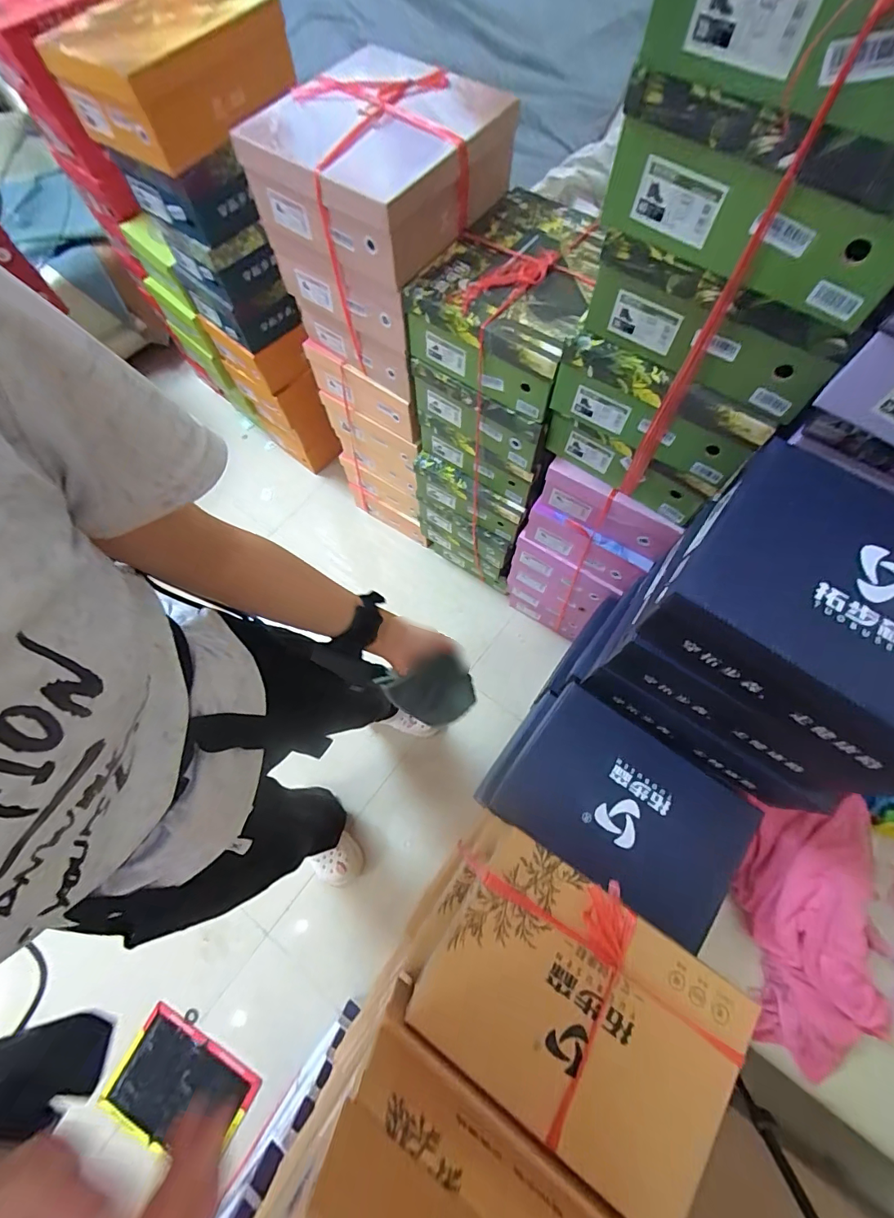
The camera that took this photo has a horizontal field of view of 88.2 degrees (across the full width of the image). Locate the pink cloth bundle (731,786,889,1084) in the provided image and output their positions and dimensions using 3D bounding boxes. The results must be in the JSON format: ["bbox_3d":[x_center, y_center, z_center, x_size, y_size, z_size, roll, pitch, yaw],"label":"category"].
[{"bbox_3d":[0.577,0.496,0.720,0.194,0.111,0.427,7,82,3],"label":"pink cloth bundle"}]

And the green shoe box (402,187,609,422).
[{"bbox_3d":[0.122,-0.516,0.776,0.272,0.126,0.321,29,71,12],"label":"green shoe box"}]

